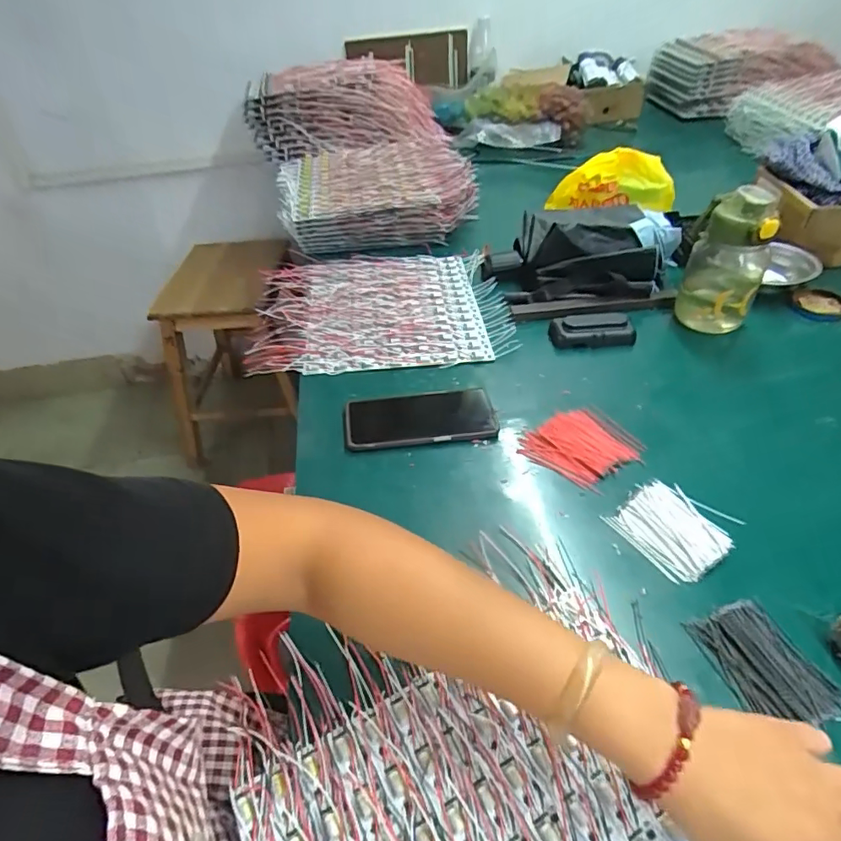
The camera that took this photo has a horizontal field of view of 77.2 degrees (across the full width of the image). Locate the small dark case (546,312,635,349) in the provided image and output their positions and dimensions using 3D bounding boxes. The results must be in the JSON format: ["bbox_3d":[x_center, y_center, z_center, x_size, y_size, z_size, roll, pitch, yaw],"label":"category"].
[{"bbox_3d":[0.226,-0.118,0.691,0.104,0.023,0.051,-3,45,2],"label":"small dark case"}]

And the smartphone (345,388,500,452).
[{"bbox_3d":[0.000,-0.005,0.593,0.165,0.008,0.080,-8,45,-3],"label":"smartphone"}]

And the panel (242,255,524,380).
[{"bbox_3d":[-0.061,-0.166,0.761,0.347,0.015,0.287,-6,45,-1],"label":"panel"}]

